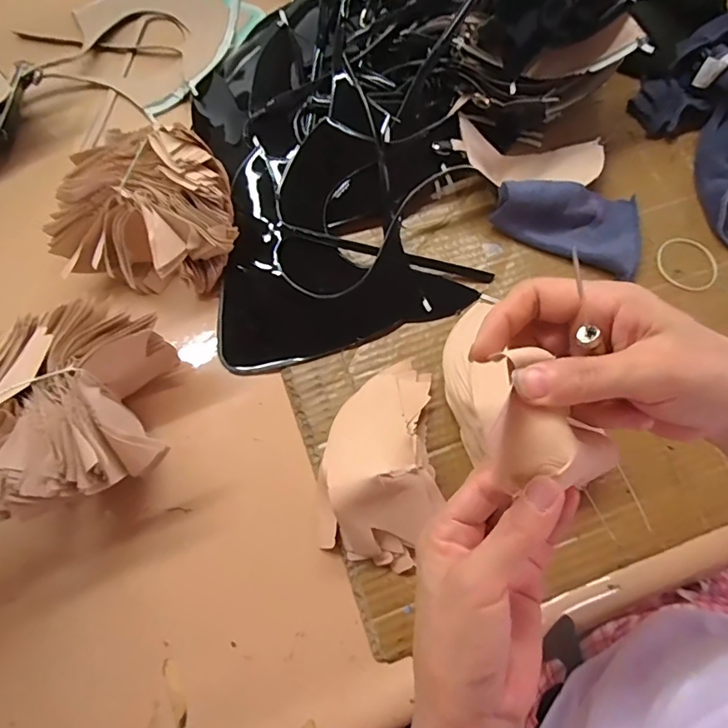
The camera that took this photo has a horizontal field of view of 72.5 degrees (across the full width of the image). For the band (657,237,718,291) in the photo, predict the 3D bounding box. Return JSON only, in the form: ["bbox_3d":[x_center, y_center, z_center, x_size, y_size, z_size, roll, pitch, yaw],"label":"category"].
[{"bbox_3d":[0.306,-0.096,0.470,0.057,0.004,0.053,0,73,1],"label":"band"}]

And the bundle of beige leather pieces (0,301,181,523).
[{"bbox_3d":[-0.231,0.037,0.385,0.152,0.095,0.154,0,71,1],"label":"bundle of beige leather pieces"}]

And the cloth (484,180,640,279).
[{"bbox_3d":[0.201,-0.145,0.469,0.142,0.039,0.087,23,73,9],"label":"cloth"}]

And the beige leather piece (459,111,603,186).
[{"bbox_3d":[0.158,-0.199,0.478,0.143,0.041,0.056,4,71,2],"label":"beige leather piece"}]

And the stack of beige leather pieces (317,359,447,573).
[{"bbox_3d":[0.017,0.069,0.390,0.093,0.062,0.163,11,72,5],"label":"stack of beige leather pieces"}]

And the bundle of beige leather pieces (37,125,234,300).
[{"bbox_3d":[-0.185,-0.138,0.448,0.161,0.079,0.134,12,72,5],"label":"bundle of beige leather pieces"}]

